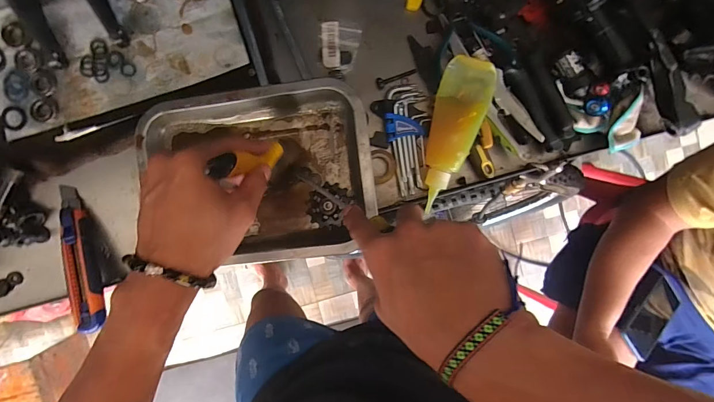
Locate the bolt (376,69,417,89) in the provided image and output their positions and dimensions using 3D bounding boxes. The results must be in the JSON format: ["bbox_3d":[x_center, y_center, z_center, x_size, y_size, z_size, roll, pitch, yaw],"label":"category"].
[{"bbox_3d":[0.049,-0.152,0.424,0.053,0.012,0.012,-24,94,-14],"label":"bolt"}]

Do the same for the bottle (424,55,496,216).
[{"bbox_3d":[0.115,-0.078,0.404,0.057,0.051,0.159,9,93,-4],"label":"bottle"}]

